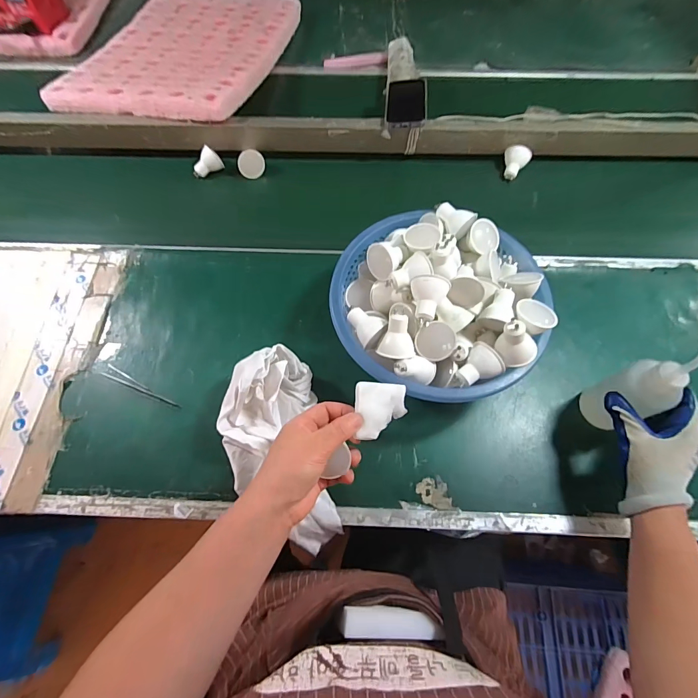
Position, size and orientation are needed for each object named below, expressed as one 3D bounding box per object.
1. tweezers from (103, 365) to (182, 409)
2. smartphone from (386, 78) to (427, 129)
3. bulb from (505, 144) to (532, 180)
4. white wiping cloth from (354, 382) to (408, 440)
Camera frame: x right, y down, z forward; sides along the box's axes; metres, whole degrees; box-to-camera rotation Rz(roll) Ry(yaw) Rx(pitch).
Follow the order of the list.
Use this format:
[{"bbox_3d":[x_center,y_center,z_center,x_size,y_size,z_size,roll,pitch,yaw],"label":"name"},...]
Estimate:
[{"bbox_3d":[-0.297,0.057,0.529,0.129,0.004,0.017,26,68,12],"label":"tweezers"},{"bbox_3d":[0.106,-0.455,0.682,0.071,0.014,0.140,5,65,3],"label":"smartphone"},{"bbox_3d":[0.307,-0.346,0.692,0.045,0.042,0.048,26,68,12],"label":"bulb"},{"bbox_3d":[0.032,0.063,0.380,0.051,0.007,0.056,5,84,-14],"label":"white wiping cloth"}]

